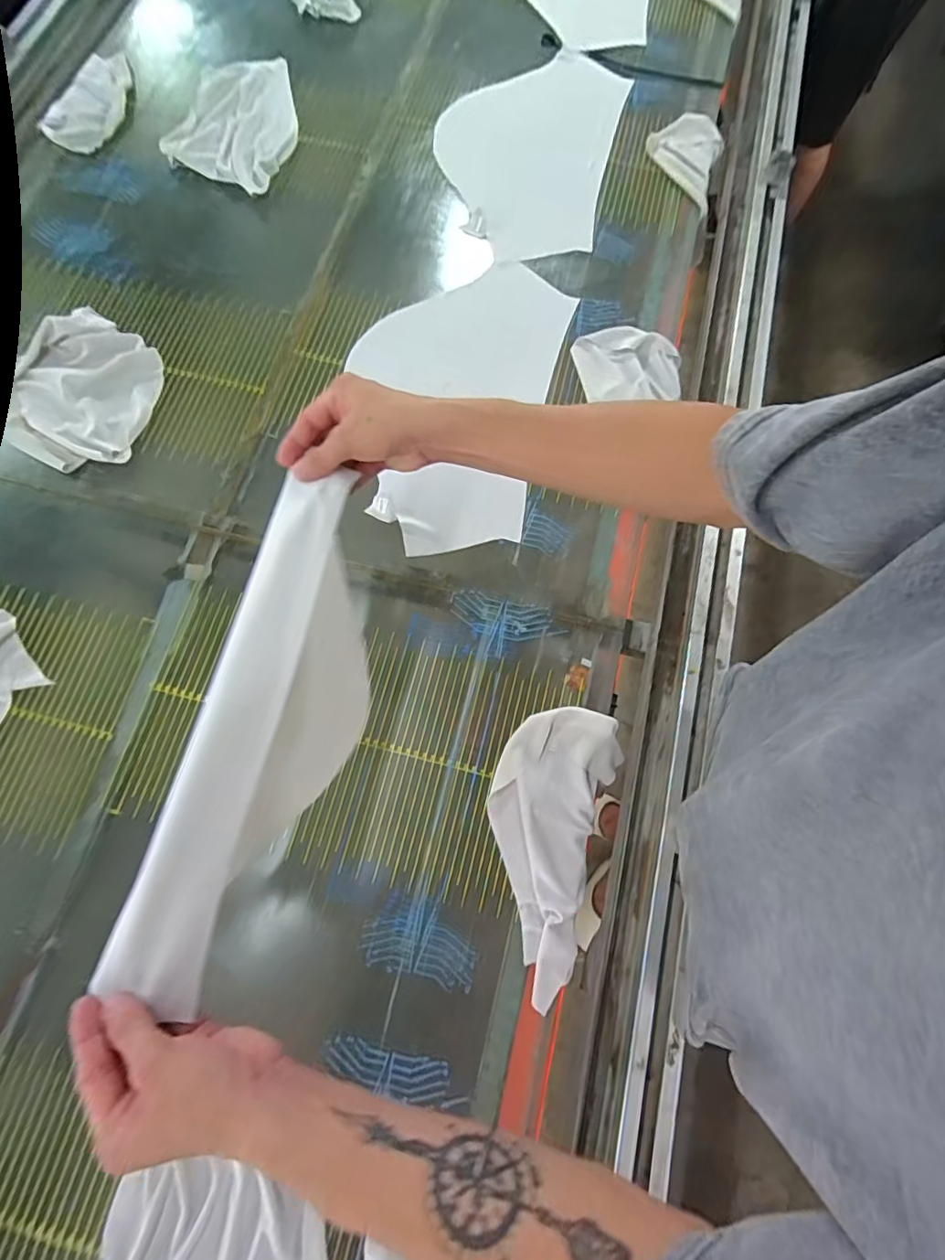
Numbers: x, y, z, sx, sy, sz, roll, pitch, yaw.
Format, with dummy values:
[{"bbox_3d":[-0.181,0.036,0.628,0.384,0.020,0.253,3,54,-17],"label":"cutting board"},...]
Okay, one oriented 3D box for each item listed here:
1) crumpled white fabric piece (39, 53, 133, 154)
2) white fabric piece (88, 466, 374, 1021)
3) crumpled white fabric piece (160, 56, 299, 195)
[{"bbox_3d":[-0.628,-0.892,0.883,0.114,0.022,0.216,22,76,6],"label":"crumpled white fabric piece"},{"bbox_3d":[-0.174,0.090,0.506,0.076,0.224,0.400,14,76,4],"label":"white fabric piece"},{"bbox_3d":[-0.384,-0.858,0.881,0.204,0.013,0.283,15,76,4],"label":"crumpled white fabric piece"}]

